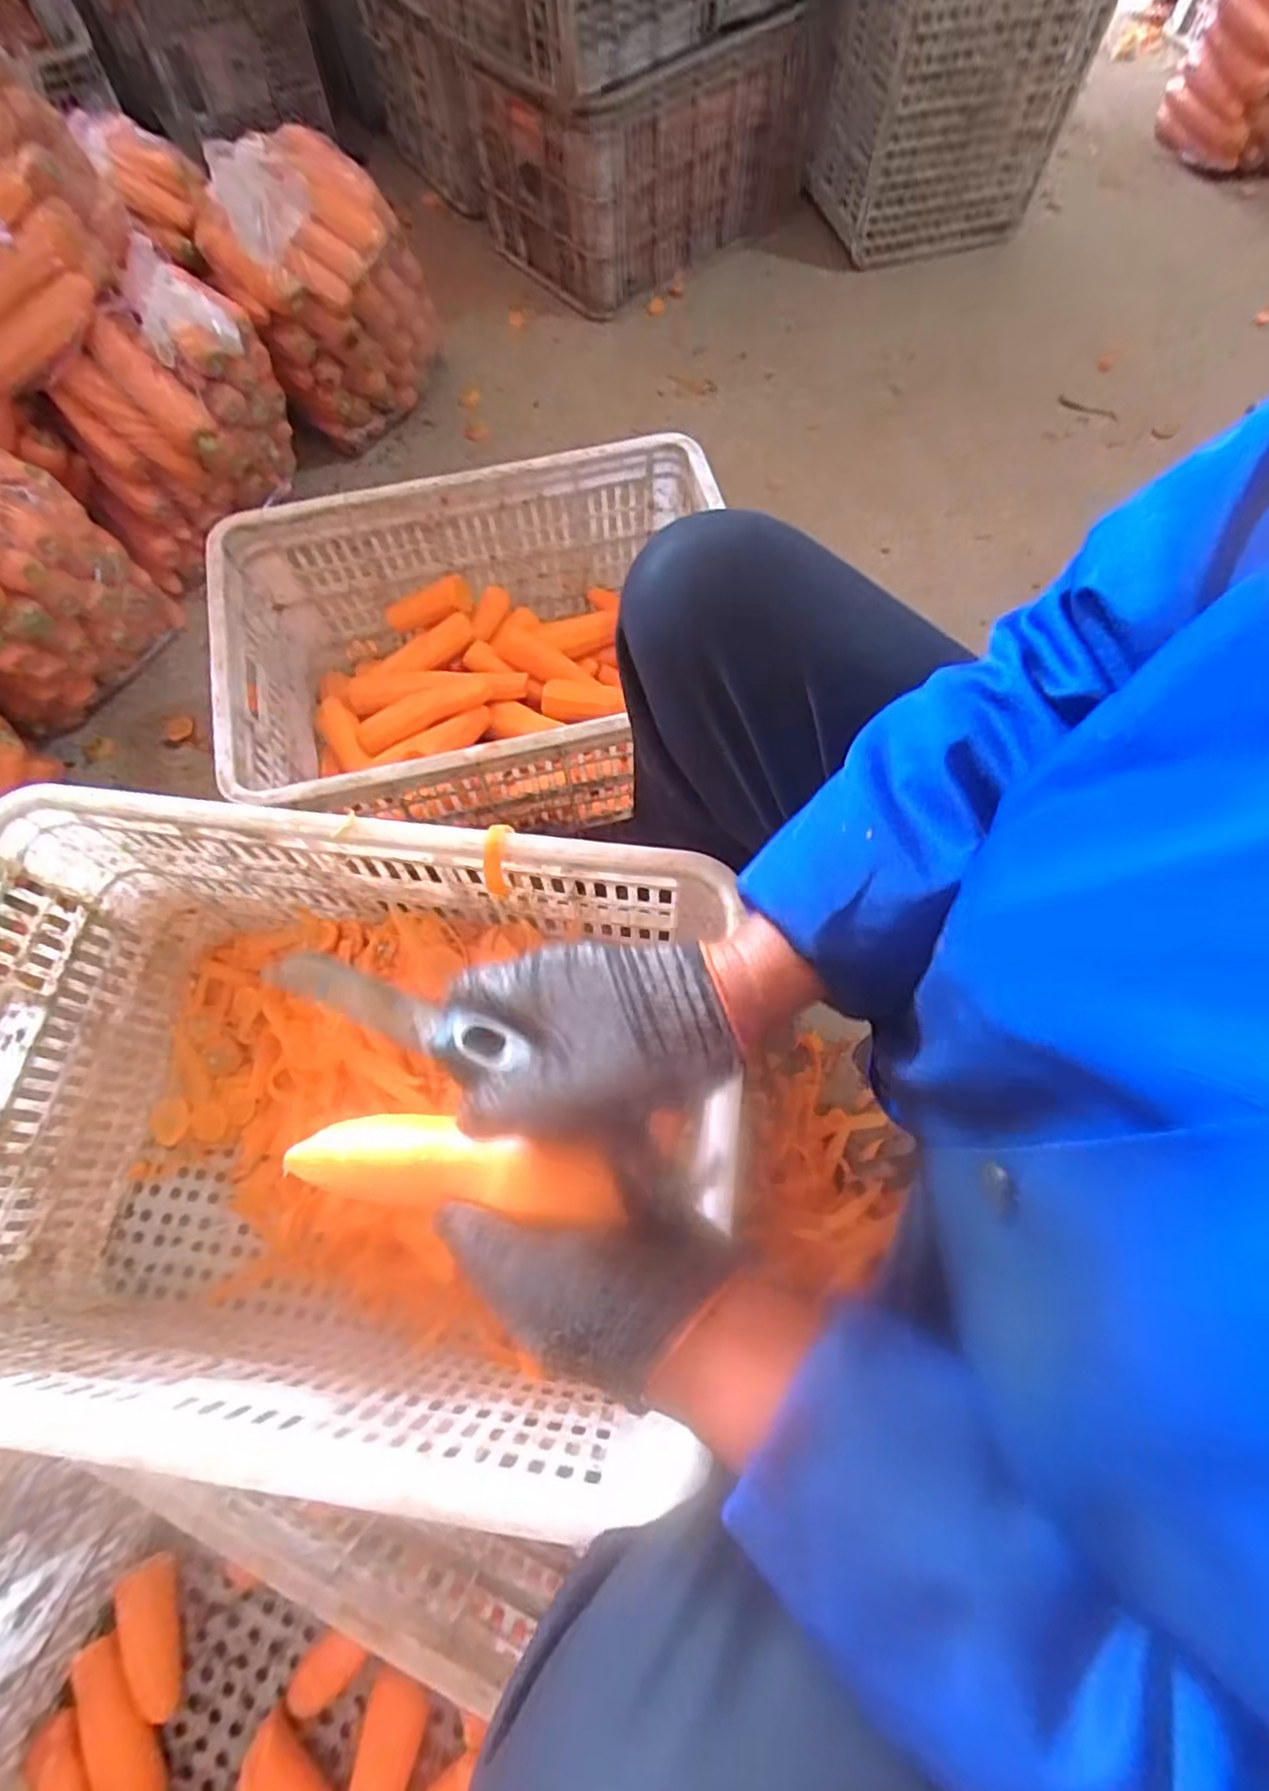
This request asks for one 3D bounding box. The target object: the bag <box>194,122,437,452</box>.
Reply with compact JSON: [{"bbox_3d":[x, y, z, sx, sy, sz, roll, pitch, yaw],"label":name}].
[{"bbox_3d":[-0.427,-0.859,1.054,0.269,0.289,0.191,-28,71,-10],"label":"bag"}]

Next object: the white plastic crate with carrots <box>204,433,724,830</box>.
[{"bbox_3d":[-0.156,-0.250,0.816,0.502,0.222,0.360,-11,69,-4],"label":"white plastic crate with carrots"}]

